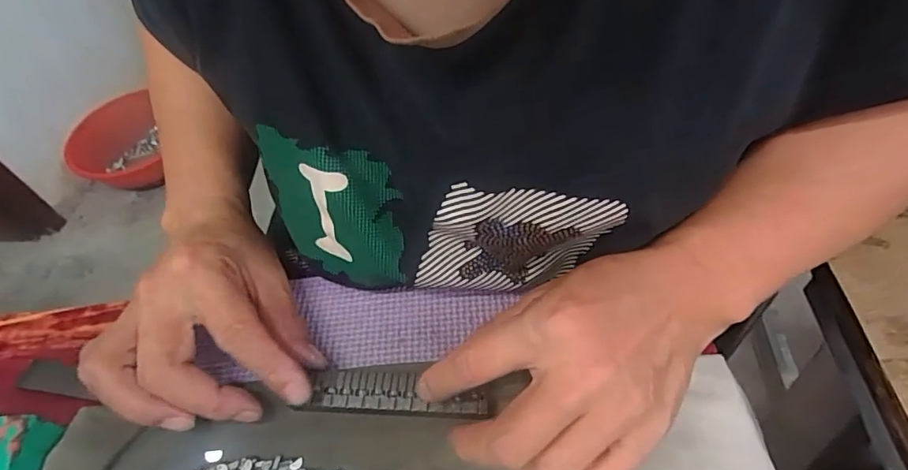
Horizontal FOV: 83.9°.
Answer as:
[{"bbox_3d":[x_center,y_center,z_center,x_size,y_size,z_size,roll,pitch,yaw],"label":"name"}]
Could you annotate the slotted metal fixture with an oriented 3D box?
[{"bbox_3d":[-0.029,0.076,0.249,0.091,0.010,0.026,2,52,11],"label":"slotted metal fixture"}]

